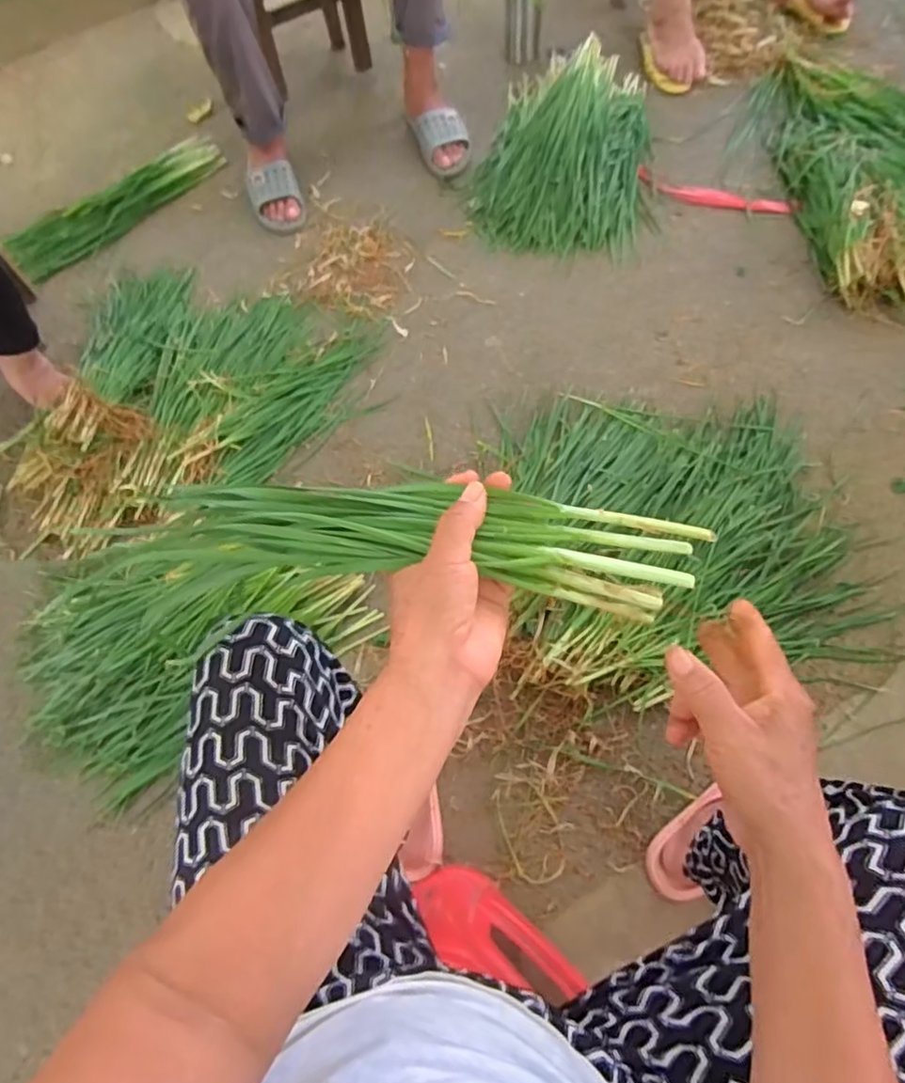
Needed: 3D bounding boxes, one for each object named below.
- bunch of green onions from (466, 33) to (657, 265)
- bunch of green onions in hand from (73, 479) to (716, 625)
[{"bbox_3d":[0.224,-0.806,1.254,0.351,0.115,0.523,7,66,7],"label":"bunch of green onions"},{"bbox_3d":[-0.044,-0.004,0.391,0.361,0.033,0.067,4,69,8],"label":"bunch of green onions in hand"}]

